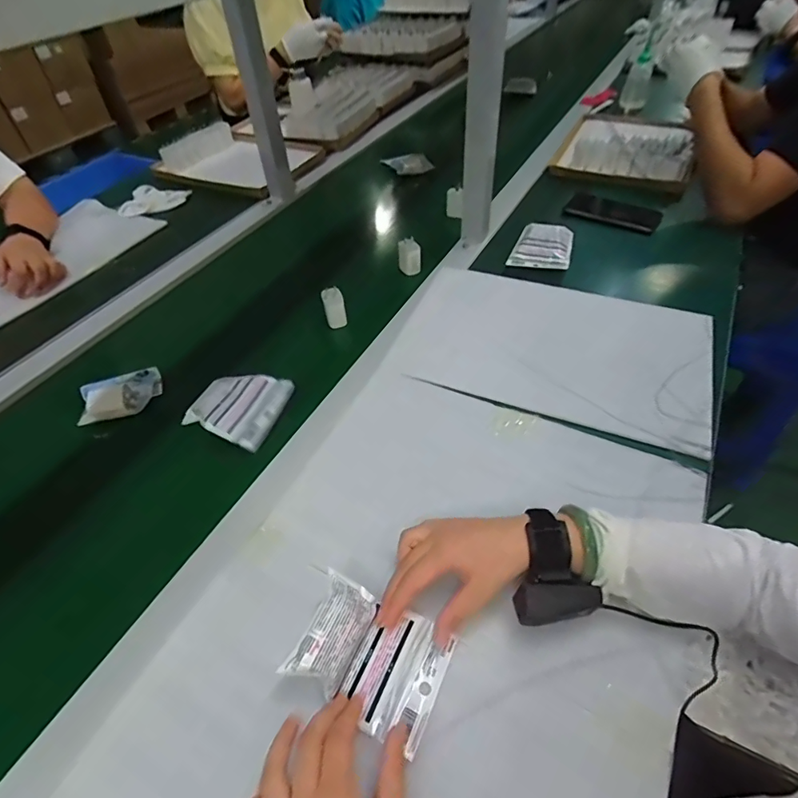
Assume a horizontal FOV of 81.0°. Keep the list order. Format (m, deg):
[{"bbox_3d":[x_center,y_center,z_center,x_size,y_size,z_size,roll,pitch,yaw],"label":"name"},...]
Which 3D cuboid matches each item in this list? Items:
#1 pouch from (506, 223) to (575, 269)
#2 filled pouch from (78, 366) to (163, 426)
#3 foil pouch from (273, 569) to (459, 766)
[{"bbox_3d":[0.243,-0.259,0.790,0.094,0.029,0.098,13,51,14],"label":"pouch"},{"bbox_3d":[-0.377,-0.005,0.636,0.100,0.023,0.068,-22,51,-16],"label":"filled pouch"},{"bbox_3d":[-0.021,0.214,0.392,0.118,0.037,0.090,24,54,14],"label":"foil pouch"}]

